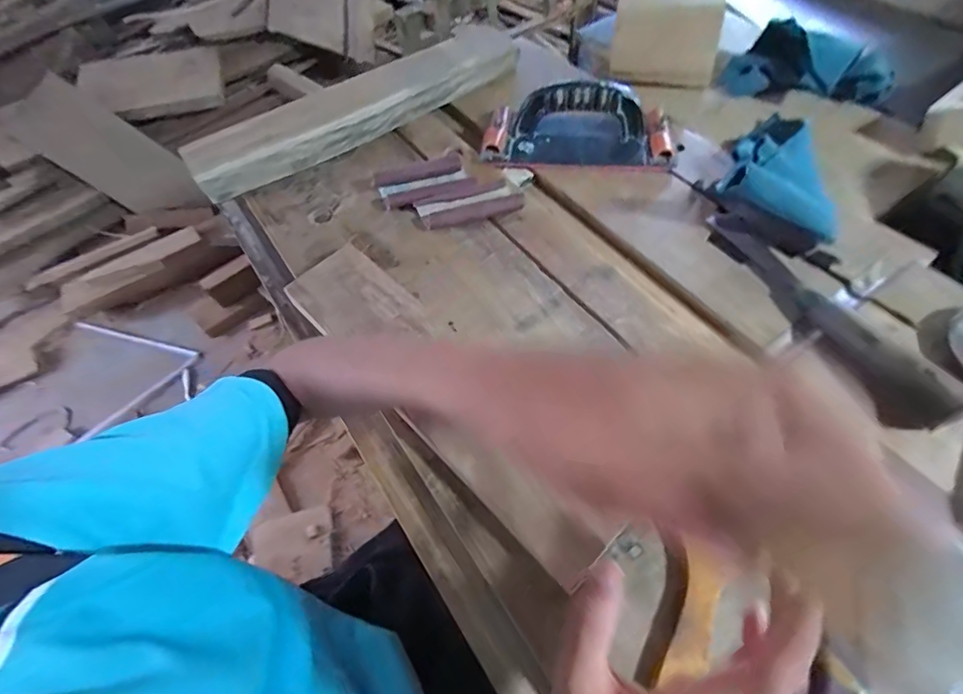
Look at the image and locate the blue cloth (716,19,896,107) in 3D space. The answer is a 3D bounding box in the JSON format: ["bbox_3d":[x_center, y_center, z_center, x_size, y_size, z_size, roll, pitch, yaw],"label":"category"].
[{"bbox_3d":[0.421,-0.361,0.596,0.075,0.078,0.186,-40,62,-19],"label":"blue cloth"}]

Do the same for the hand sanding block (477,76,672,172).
[{"bbox_3d":[0.110,-0.254,0.528,0.217,0.080,0.085,3,57,7],"label":"hand sanding block"}]

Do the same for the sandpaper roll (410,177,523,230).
[{"bbox_3d":[-0.013,-0.155,0.492,0.109,0.019,0.041,-14,57,-4],"label":"sandpaper roll"}]

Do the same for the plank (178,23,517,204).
[{"bbox_3d":[-0.152,-0.314,0.589,0.443,0.047,0.094,-31,60,-14],"label":"plank"}]

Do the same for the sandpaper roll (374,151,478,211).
[{"bbox_3d":[-0.064,-0.186,0.515,0.104,0.020,0.051,-16,57,-5],"label":"sandpaper roll"}]

